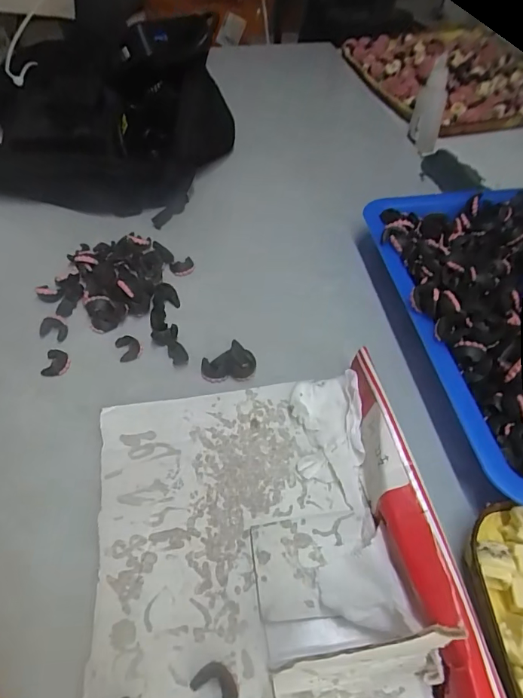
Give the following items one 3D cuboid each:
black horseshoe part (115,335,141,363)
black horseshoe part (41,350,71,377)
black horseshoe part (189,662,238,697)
[{"bbox_3d":[-0.076,-0.001,0.247,0.013,0.004,0.017,-18,53,-16],"label":"black horseshoe part"},{"bbox_3d":[-0.113,0.007,0.240,0.014,0.004,0.017,1,50,-1],"label":"black horseshoe part"},{"bbox_3d":[-0.016,0.118,0.151,0.013,0.004,0.016,-34,59,-27],"label":"black horseshoe part"}]

